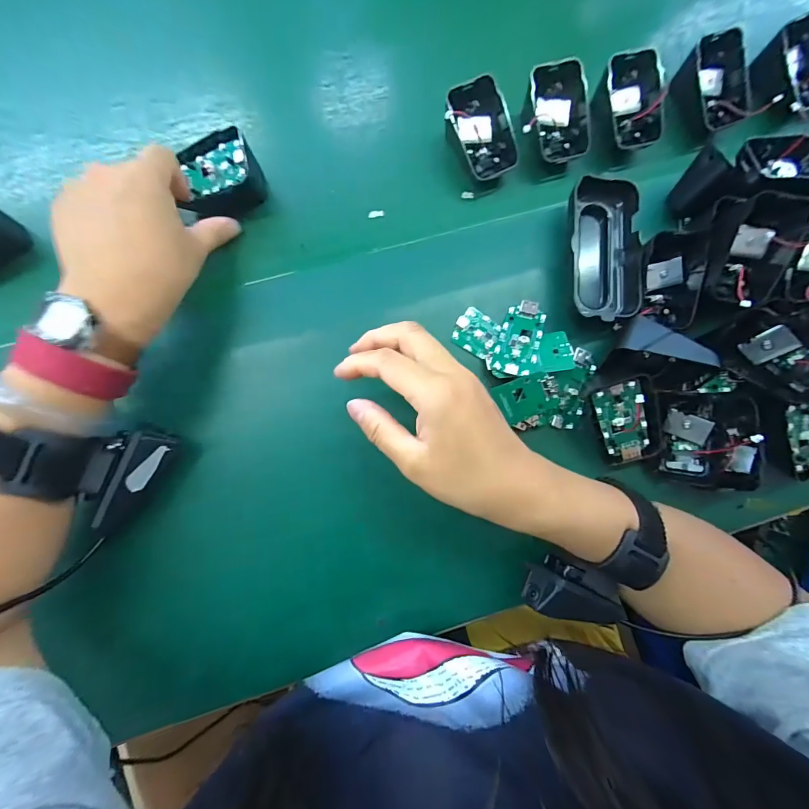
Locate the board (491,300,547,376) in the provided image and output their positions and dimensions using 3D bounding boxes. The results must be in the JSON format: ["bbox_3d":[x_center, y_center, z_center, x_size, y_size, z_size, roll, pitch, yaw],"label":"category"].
[{"bbox_3d":[0.090,-0.052,0.288,0.030,0.009,0.063,19,82,-1],"label":"board"}]

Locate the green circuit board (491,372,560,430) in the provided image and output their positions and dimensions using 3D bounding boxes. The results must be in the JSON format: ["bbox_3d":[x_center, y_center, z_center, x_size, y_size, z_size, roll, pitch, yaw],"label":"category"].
[{"bbox_3d":[0.094,-0.003,0.281,0.042,0.012,0.036,-21,86,16],"label":"green circuit board"}]

